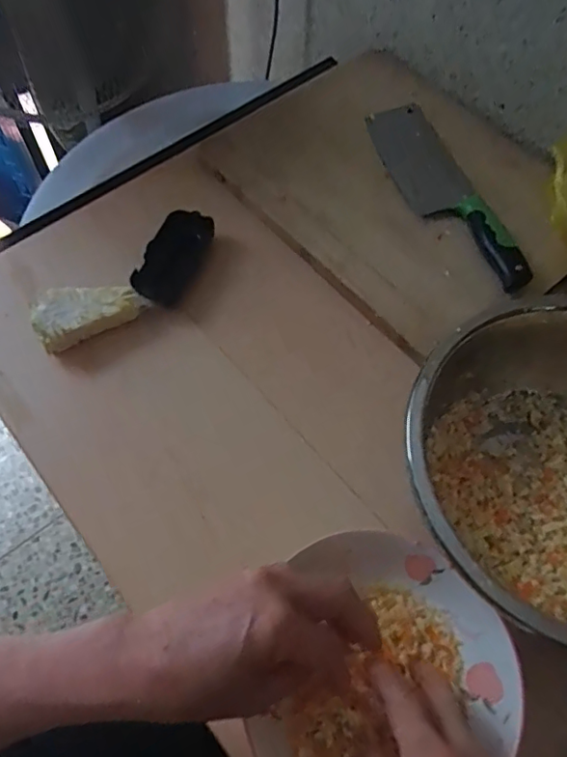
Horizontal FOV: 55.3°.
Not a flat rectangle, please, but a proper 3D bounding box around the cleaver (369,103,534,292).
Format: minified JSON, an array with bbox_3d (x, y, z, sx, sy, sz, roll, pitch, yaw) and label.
[{"bbox_3d":[0.165,-0.207,0.584,0.075,0.020,0.297,-14,62,-9],"label":"cleaver"}]

